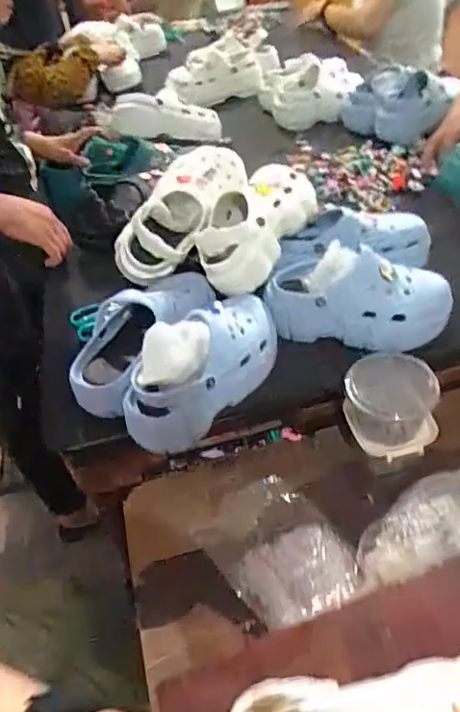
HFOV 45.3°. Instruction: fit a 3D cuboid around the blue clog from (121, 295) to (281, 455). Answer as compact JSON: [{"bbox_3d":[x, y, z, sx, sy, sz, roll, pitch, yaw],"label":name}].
[{"bbox_3d":[-0.028,0.006,0.721,0.098,0.111,0.252,29,56,31],"label":"blue clog"}]

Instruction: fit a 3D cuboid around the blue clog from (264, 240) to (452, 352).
[{"bbox_3d":[0.182,-0.082,0.794,0.256,0.098,0.108,9,47,16],"label":"blue clog"}]

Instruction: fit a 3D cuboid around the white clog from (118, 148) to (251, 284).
[{"bbox_3d":[-0.079,-0.236,0.866,0.124,0.088,0.269,30,79,31],"label":"white clog"}]

